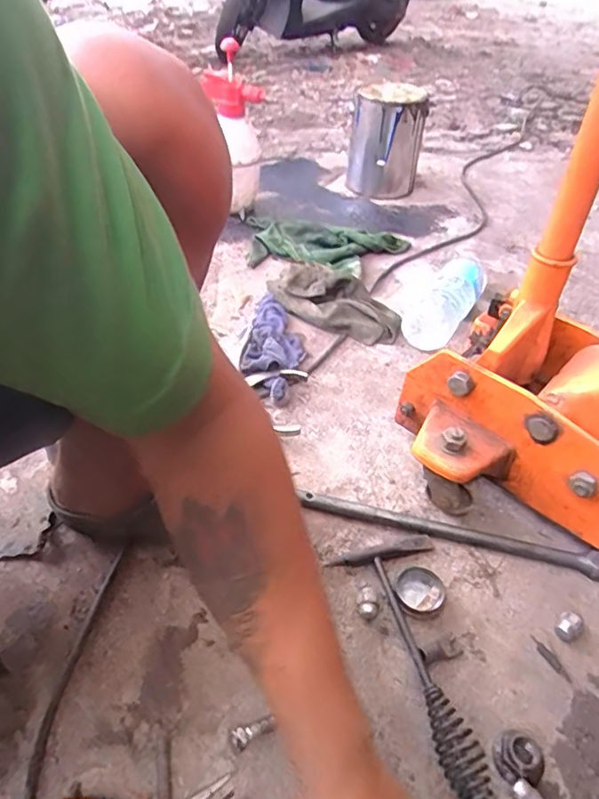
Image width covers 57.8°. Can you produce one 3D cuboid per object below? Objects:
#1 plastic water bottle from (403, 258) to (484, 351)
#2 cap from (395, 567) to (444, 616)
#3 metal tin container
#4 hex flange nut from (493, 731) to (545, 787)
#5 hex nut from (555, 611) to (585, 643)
[{"bbox_3d":[0.249,-0.168,0.905,0.086,0.067,0.232,24,47,20],"label":"plastic water bottle"},{"bbox_3d":[0.121,0.194,0.551,0.047,0.010,0.051,2,44,-2],"label":"cap"},{"bbox_3d":[0.195,-0.570,1.225,0.159,0.219,0.146,11,44,7],"label":"metal tin container"},{"bbox_3d":[0.180,0.295,0.446,0.035,0.018,0.037,-20,49,-23],"label":"hex flange nut"},{"bbox_3d":[0.263,0.221,0.529,0.028,0.018,0.024,-27,52,-28],"label":"hex nut"}]

